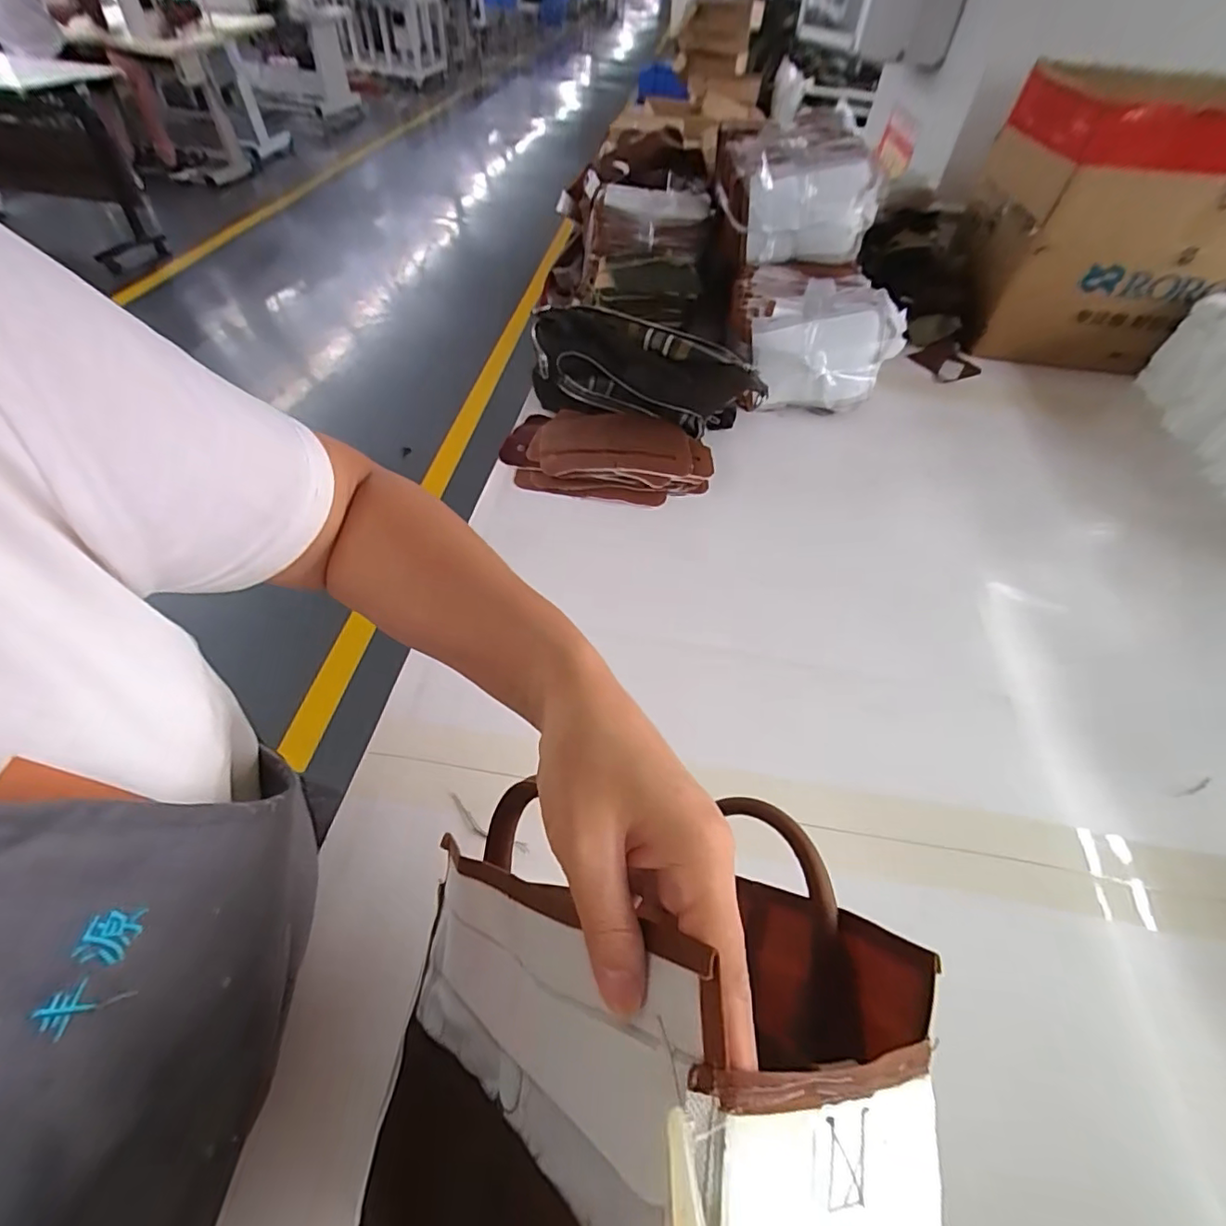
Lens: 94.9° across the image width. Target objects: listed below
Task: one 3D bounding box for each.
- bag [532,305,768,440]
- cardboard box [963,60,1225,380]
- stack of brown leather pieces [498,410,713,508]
[{"bbox_3d":[0.045,-0.324,0.773,0.313,0.122,0.106,11,51,4],"label":"bag"},{"bbox_3d":[0.826,-0.622,0.926,0.419,0.357,0.282,11,51,3],"label":"cardboard box"},{"bbox_3d":[-0.007,-0.204,0.734,0.261,0.035,0.155,9,51,2],"label":"stack of brown leather pieces"}]

